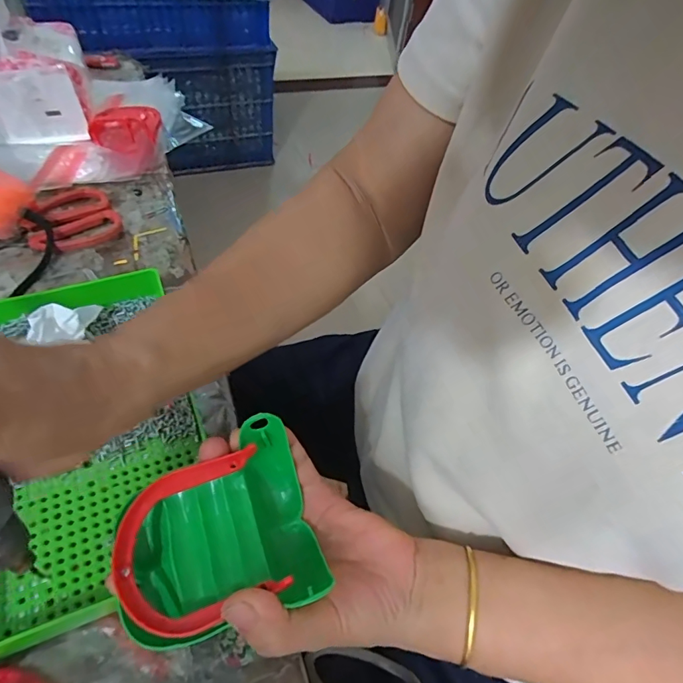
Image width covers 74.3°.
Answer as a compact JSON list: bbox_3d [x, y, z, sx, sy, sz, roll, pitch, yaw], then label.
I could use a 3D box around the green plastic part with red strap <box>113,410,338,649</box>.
[{"bbox_3d":[-0.063,0.102,0.232,0.094,0.049,0.084,-16,54,-17],"label":"green plastic part with red strap"}]

